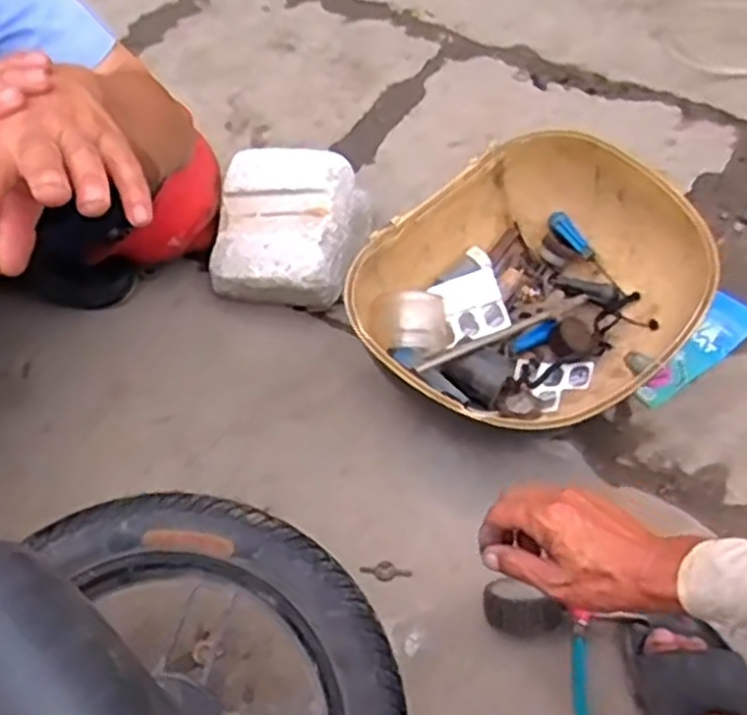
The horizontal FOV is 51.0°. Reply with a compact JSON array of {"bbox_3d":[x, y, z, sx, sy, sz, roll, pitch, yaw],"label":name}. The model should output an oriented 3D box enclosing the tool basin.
[{"bbox_3d":[0.182,-0.056,0.920,0.389,0.160,0.316,-37,61,-20],"label":"tool basin"}]

